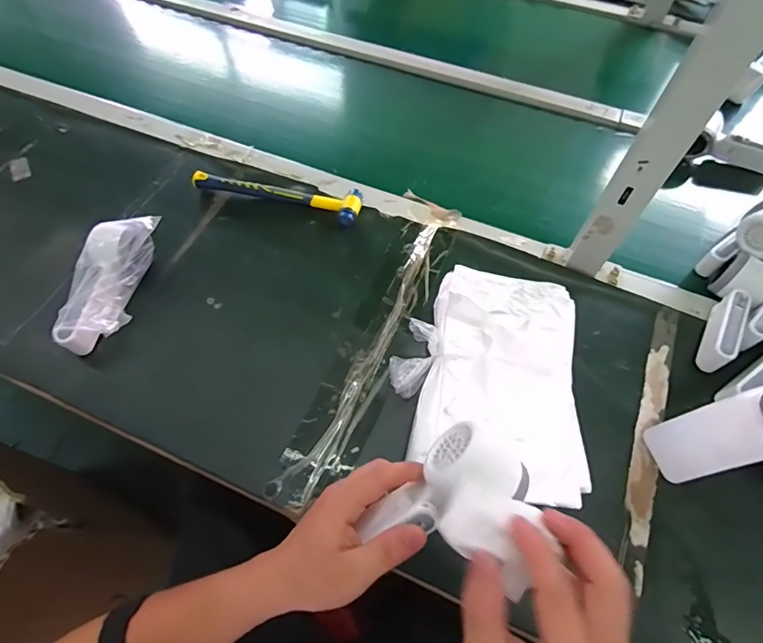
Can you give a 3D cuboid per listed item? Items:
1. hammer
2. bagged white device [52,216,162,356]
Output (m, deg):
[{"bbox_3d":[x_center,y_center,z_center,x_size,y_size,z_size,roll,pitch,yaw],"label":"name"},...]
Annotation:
[{"bbox_3d":[-0.147,-0.191,0.640,0.243,0.022,0.057,16,62,8],"label":"hammer"},{"bbox_3d":[-0.335,-0.045,0.545,0.067,0.067,0.177,14,62,7],"label":"bagged white device"}]

